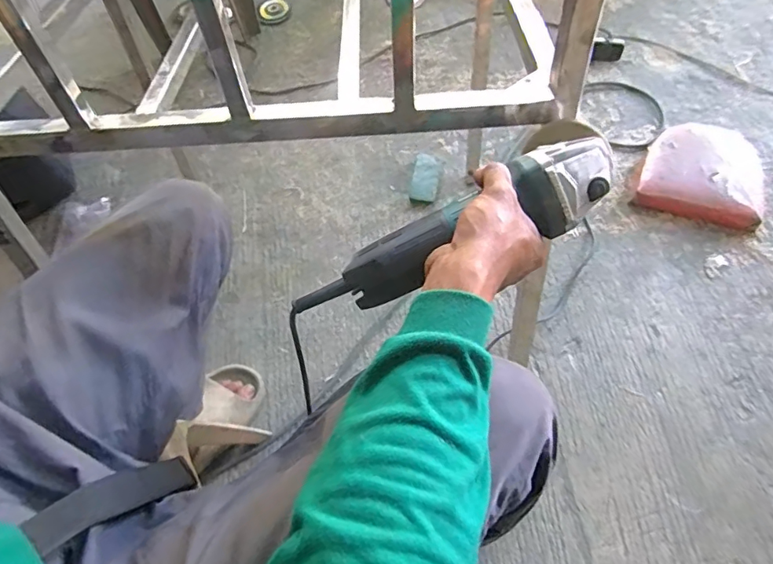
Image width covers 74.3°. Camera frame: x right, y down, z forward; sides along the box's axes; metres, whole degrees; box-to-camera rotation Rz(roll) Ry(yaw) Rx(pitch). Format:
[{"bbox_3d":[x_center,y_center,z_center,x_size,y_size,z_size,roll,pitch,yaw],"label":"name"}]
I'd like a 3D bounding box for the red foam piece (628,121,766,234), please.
[{"bbox_3d":[0.693,-0.255,1.106,0.258,0.055,0.268,19,67,9],"label":"red foam piece"}]

